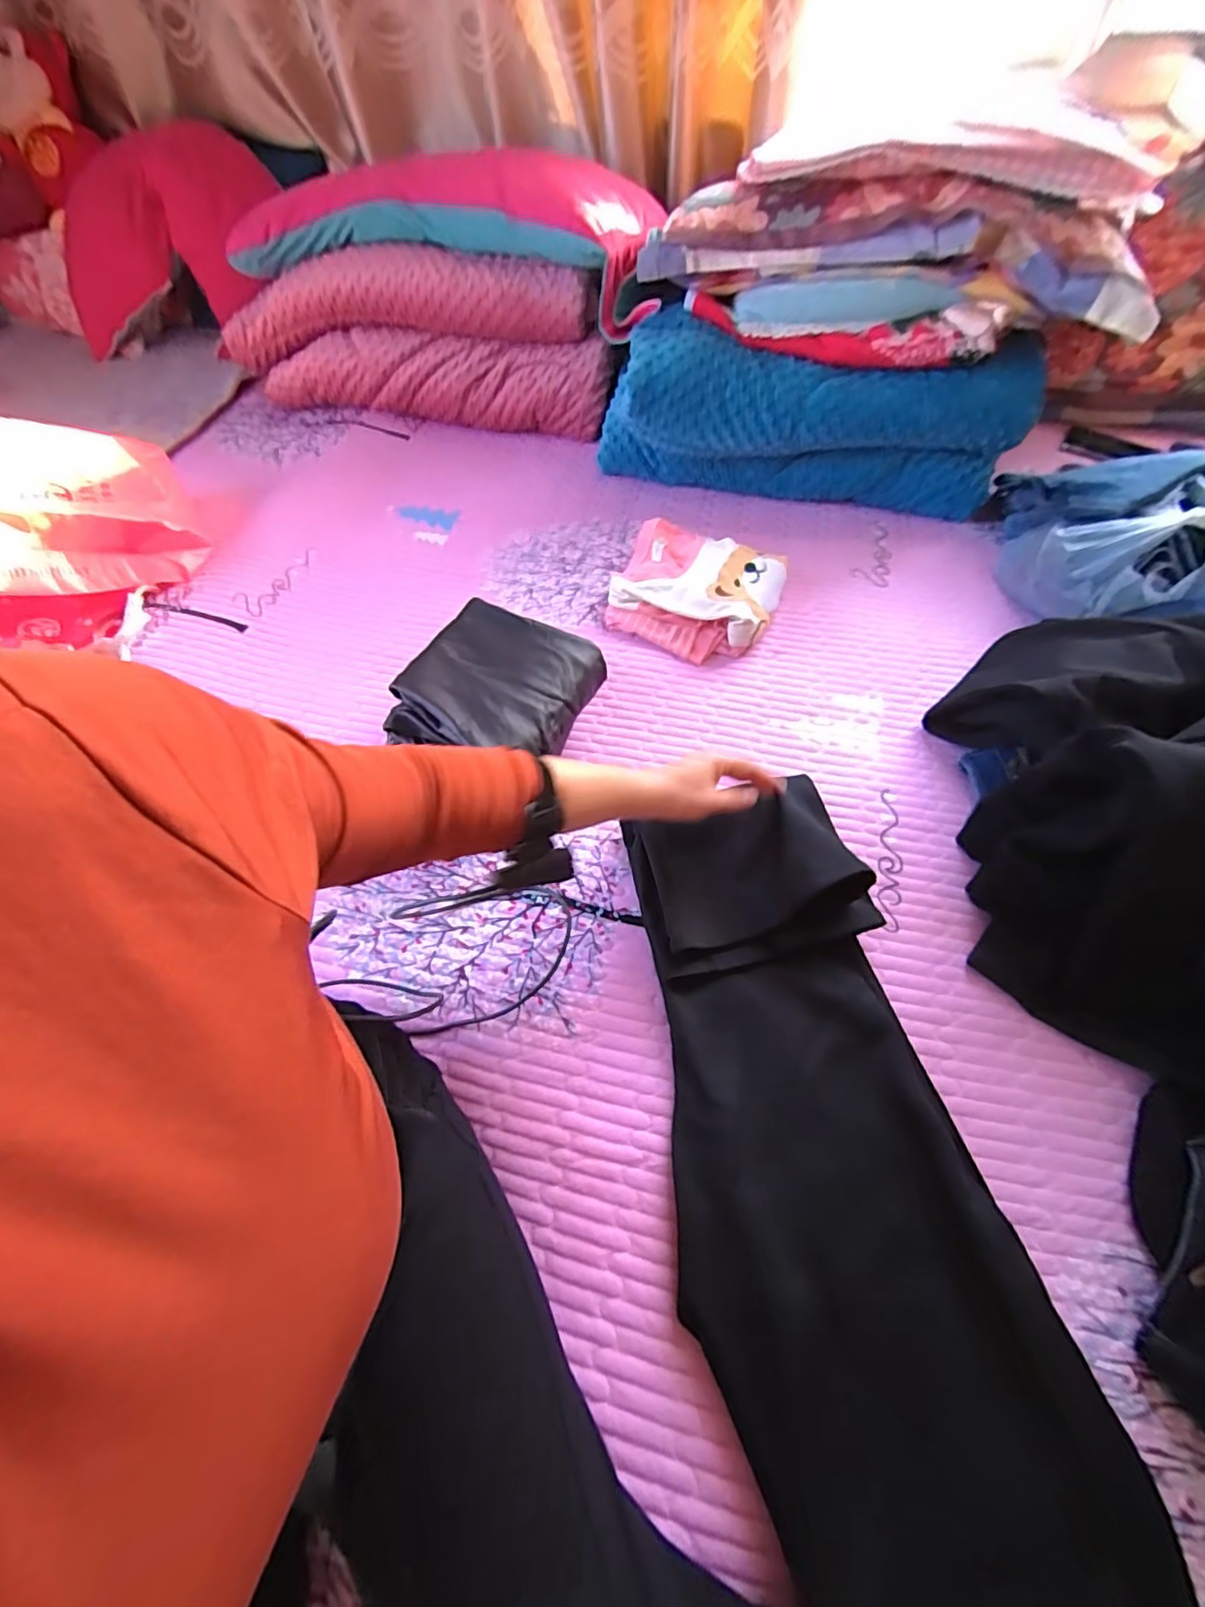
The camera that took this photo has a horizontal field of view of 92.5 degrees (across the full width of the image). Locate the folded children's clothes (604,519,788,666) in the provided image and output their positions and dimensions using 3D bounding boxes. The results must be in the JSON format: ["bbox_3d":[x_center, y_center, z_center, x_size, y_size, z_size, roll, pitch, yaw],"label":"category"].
[{"bbox_3d":[0.131,-0.316,0.841,0.238,0.064,0.210,25,62,16],"label":"folded children's clothes"}]

